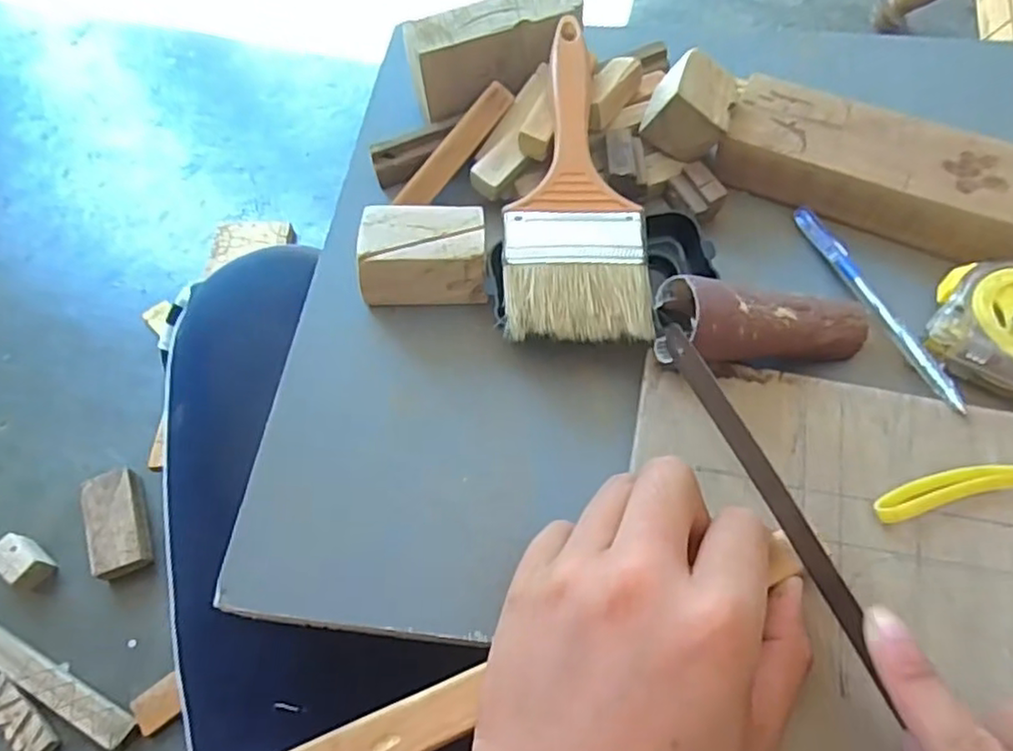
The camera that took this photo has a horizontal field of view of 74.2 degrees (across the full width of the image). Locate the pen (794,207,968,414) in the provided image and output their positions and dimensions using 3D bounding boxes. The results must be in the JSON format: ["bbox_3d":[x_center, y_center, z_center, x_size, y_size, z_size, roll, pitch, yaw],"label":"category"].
[{"bbox_3d":[0.180,-0.038,0.328,0.010,0.015,0.132,-18,63,-6],"label":"pen"}]

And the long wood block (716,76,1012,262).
[{"bbox_3d":[0.201,-0.109,0.359,0.165,0.032,0.063,20,65,13],"label":"long wood block"}]

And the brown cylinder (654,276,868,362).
[{"bbox_3d":[0.120,-0.022,0.311,0.102,0.033,0.043,4,61,-15],"label":"brown cylinder"}]

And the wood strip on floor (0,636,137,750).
[{"bbox_3d":[-0.561,0.311,0.752,0.356,0.013,0.037,25,66,15],"label":"wood strip on floor"}]

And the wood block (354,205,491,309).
[{"bbox_3d":[-0.041,-0.060,0.342,0.066,0.037,0.042,-2,62,2],"label":"wood block"}]

